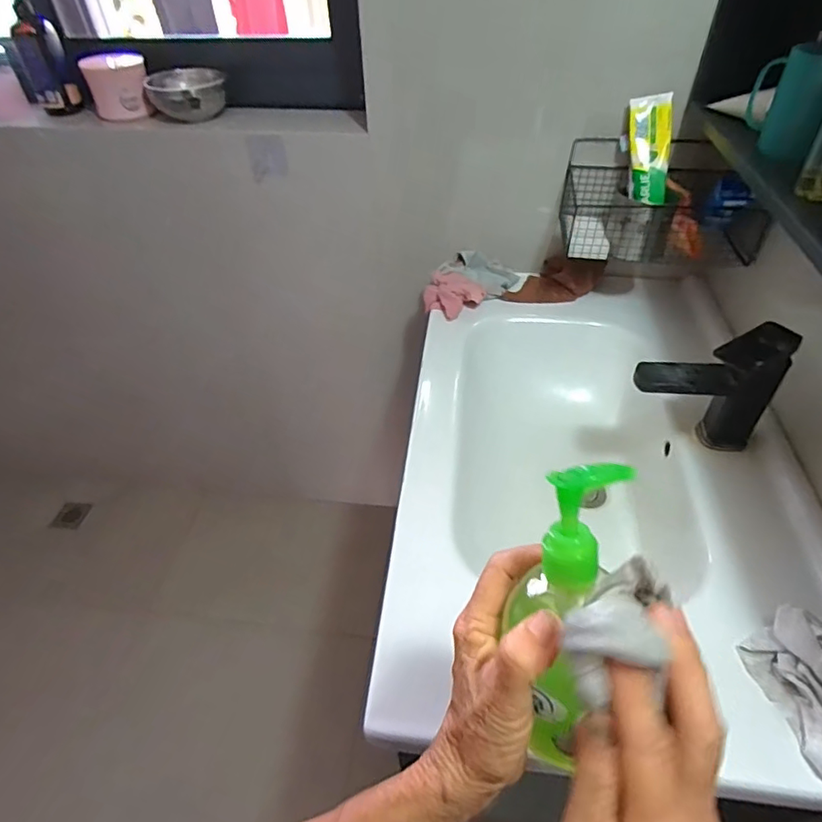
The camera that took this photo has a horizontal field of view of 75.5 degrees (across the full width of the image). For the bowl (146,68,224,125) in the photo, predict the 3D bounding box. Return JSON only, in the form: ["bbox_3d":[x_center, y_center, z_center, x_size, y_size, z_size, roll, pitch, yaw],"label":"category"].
[{"bbox_3d":[-0.388,-0.550,0.924,0.129,0.057,0.115,-17,47,-15],"label":"bowl"}]

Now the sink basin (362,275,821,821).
[{"bbox_3d":[0.241,0.069,0.752,0.469,0.160,0.755,5,45,7],"label":"sink basin"}]

